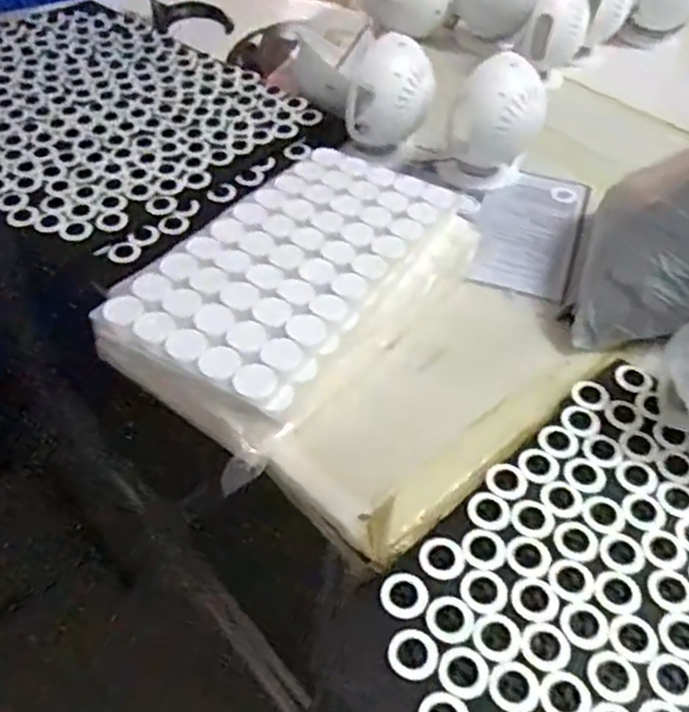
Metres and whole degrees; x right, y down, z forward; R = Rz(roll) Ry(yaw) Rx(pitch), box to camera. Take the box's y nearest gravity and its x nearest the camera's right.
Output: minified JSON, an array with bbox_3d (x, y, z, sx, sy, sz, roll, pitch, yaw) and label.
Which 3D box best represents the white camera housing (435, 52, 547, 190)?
[{"bbox_3d":[0.161,-0.247,0.758,0.075,0.131,0.086,28,51,21],"label":"white camera housing"}]

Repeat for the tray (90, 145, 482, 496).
[{"bbox_3d":[-0.037,-0.067,0.598,0.181,0.046,0.331,31,53,21],"label":"tray"}]

